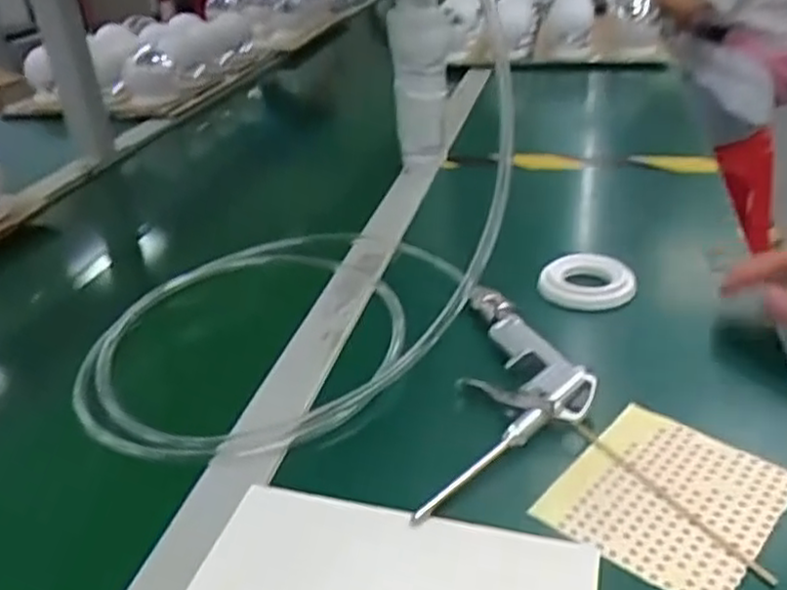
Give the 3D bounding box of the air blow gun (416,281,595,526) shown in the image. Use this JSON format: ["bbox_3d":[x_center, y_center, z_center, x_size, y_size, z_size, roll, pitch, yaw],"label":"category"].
[{"bbox_3d":[0.078,0.058,0.452,0.087,0.021,0.207,4,31,13],"label":"air blow gun"}]

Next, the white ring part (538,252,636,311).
[{"bbox_3d":[0.154,-0.009,0.577,0.070,0.023,0.070,-2,30,3],"label":"white ring part"}]

